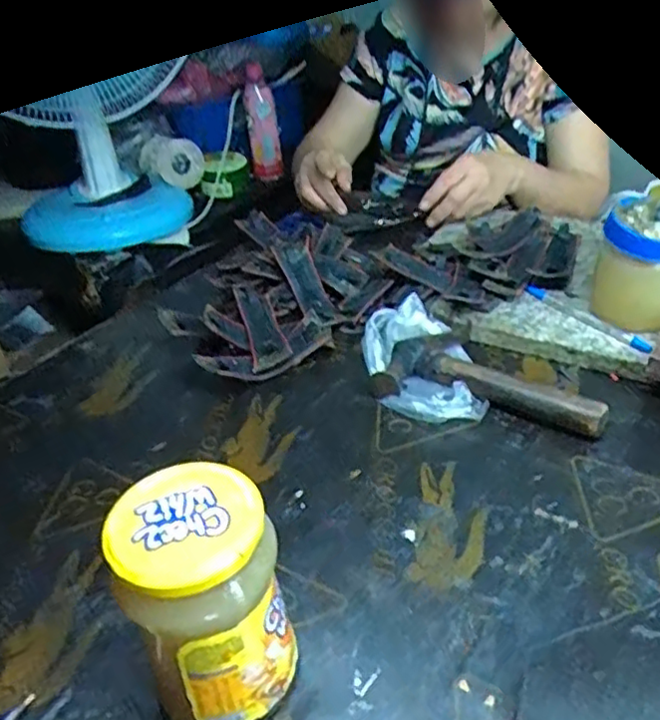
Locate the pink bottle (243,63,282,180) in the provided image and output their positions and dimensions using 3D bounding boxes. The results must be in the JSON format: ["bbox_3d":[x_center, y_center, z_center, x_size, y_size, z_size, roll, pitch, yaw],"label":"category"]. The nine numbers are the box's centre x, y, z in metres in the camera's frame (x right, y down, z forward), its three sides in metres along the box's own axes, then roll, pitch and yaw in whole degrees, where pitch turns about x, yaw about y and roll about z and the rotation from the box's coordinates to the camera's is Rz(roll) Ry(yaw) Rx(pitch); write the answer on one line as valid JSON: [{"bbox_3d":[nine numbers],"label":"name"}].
[{"bbox_3d":[-0.133,-0.458,1.260,0.059,0.199,0.051,-8,35,-3],"label":"pink bottle"}]

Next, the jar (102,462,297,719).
[{"bbox_3d":[-0.062,0.126,0.329,0.071,0.136,0.070,-4,35,2],"label":"jar"}]

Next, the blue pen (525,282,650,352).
[{"bbox_3d":[0.238,-0.040,0.601,0.015,0.005,0.140,-22,39,-22],"label":"blue pen"}]

